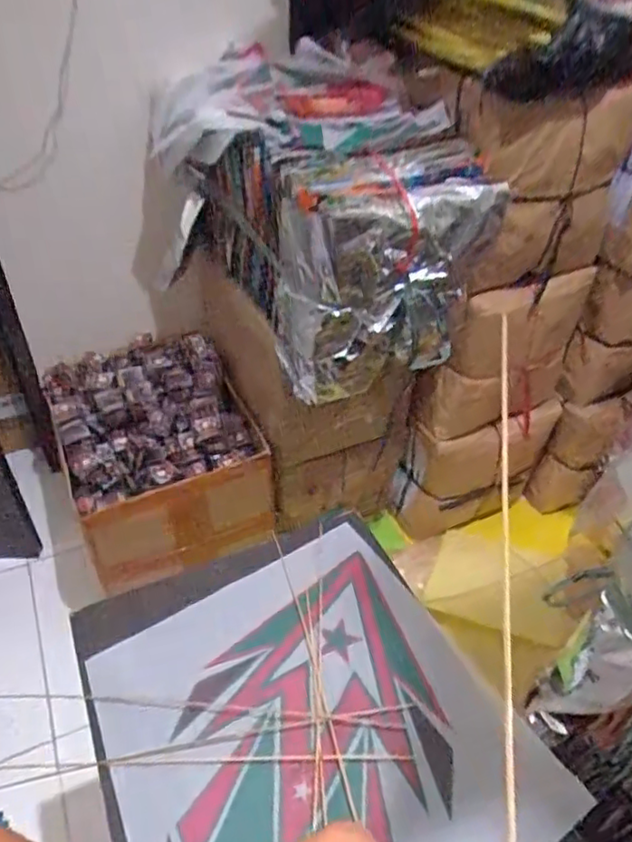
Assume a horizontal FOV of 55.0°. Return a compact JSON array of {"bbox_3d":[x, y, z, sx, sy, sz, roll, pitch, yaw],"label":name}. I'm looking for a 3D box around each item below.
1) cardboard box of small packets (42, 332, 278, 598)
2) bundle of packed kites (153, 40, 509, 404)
[{"bbox_3d":[-0.393,0.069,1.493,0.413,0.302,0.571,-16,44,-21],"label":"cardboard box of small packets"},{"bbox_3d":[-0.020,-0.422,1.260,0.456,0.437,0.671,-17,44,-22],"label":"bundle of packed kites"}]

